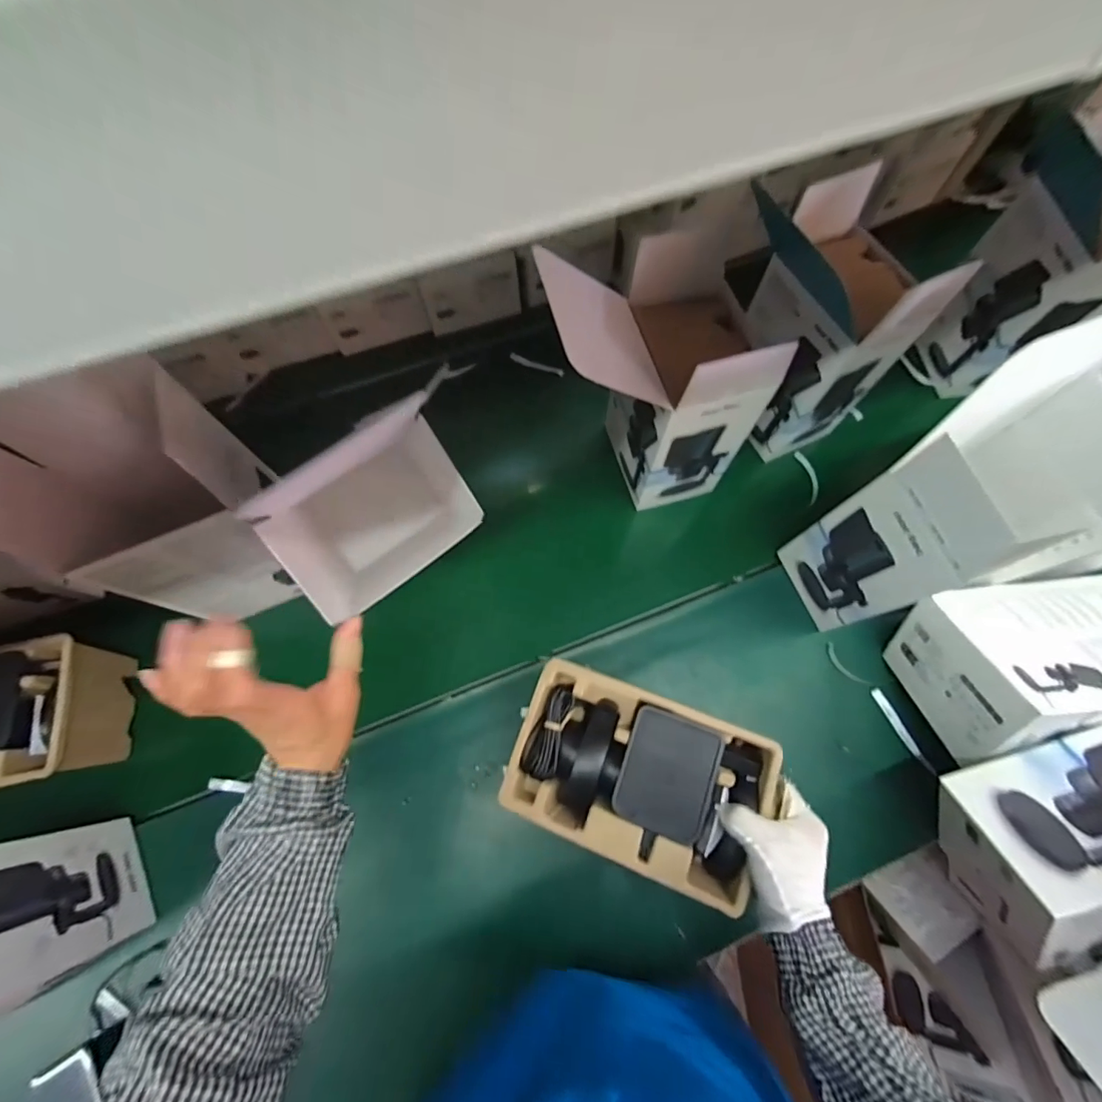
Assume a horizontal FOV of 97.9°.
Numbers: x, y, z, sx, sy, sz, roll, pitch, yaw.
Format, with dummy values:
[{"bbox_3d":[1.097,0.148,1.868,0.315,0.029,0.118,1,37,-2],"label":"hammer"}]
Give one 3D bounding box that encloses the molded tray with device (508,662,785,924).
[{"bbox_3d":[0.077,0.209,0.451,0.221,0.066,0.143,21,73,7],"label":"molded tray with device"}]

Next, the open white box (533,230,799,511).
[{"bbox_3d":[0.103,-0.195,0.543,0.210,0.281,0.182,-12,72,-4],"label":"open white box"}]

